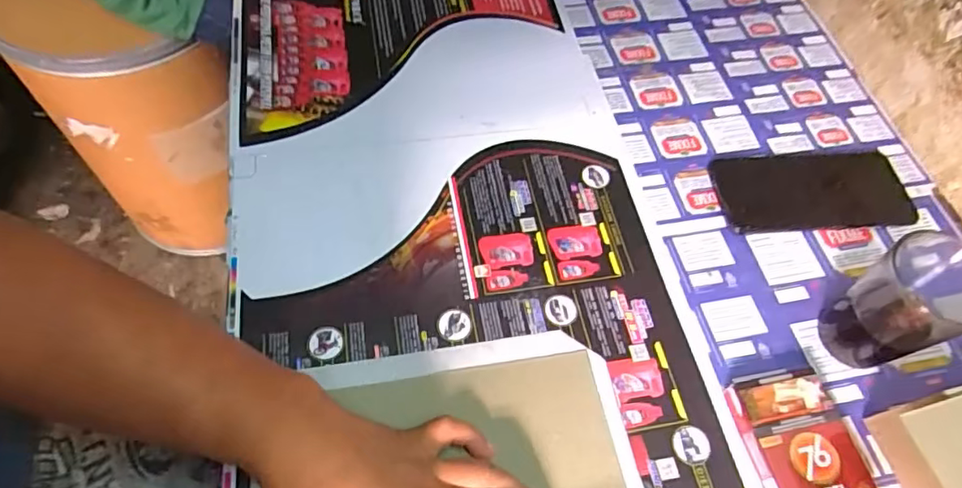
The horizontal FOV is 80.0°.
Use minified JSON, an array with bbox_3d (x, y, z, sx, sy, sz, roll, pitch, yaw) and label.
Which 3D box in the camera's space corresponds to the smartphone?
[{"bbox_3d":[0.283,-0.046,0.485,0.169,0.006,0.078,-3,60,-7],"label":"smartphone"}]

